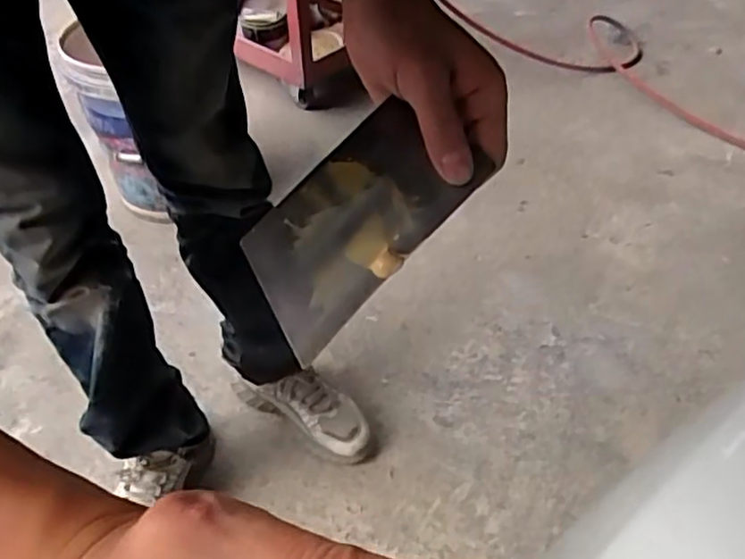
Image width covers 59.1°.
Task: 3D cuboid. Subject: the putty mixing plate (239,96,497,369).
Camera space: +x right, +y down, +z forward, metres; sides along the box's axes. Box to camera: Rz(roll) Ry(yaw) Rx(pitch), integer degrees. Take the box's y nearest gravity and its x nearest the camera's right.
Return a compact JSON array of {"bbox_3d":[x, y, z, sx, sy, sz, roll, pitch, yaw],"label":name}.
[{"bbox_3d":[-0.011,-0.031,0.341,0.072,0.006,0.132,41,76,16],"label":"putty mixing plate"}]

